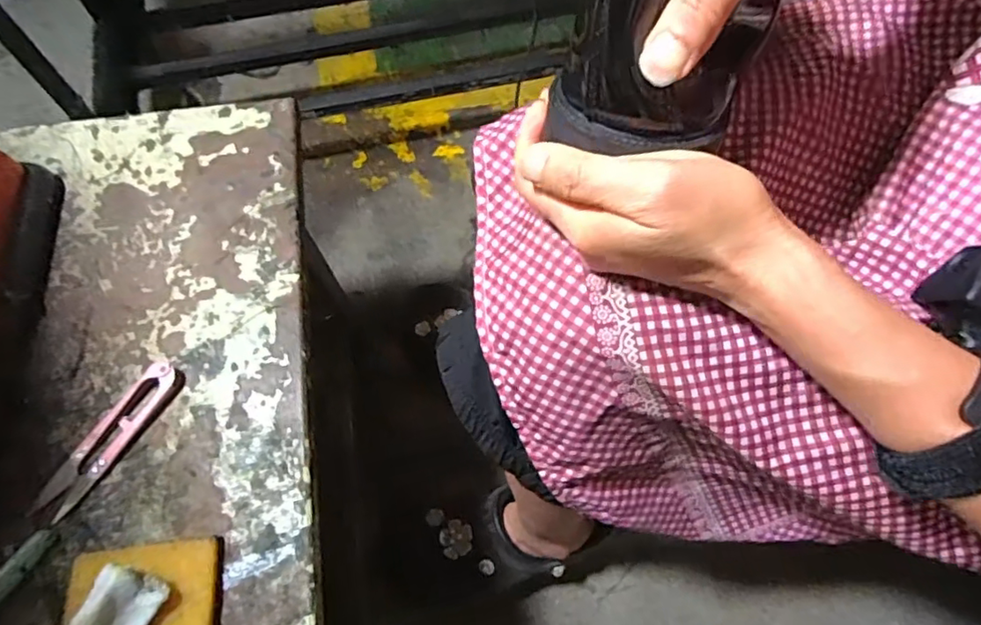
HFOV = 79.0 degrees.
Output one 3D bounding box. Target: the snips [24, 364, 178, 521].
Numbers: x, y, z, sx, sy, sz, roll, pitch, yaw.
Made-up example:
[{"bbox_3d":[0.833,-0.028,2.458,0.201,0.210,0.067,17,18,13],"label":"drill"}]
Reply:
[{"bbox_3d":[-0.212,0.070,0.331,0.020,0.013,0.096,31,69,13],"label":"snips"}]

